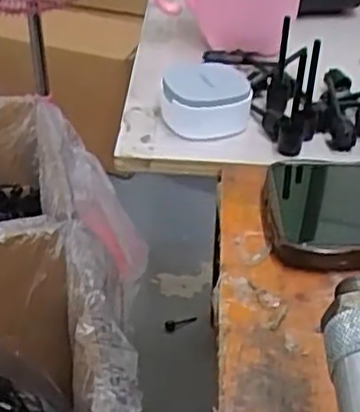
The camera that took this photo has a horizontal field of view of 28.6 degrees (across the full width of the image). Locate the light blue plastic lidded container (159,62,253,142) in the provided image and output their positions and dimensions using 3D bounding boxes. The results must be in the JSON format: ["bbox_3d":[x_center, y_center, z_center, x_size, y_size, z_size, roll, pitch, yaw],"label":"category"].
[{"bbox_3d":[0.016,-0.069,0.450,0.056,0.029,0.053,2,36,0],"label":"light blue plastic lidded container"}]

